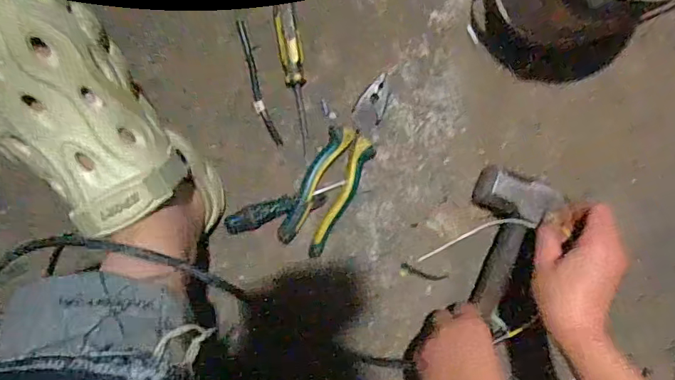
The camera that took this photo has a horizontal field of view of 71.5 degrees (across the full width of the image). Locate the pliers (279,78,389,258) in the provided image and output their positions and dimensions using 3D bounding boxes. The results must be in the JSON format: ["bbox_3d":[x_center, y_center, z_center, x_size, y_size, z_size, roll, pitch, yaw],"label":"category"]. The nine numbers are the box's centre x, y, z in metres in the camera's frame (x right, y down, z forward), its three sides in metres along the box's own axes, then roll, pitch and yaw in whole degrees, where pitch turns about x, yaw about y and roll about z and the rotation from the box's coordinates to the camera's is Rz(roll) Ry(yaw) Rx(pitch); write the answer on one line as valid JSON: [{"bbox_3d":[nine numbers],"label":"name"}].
[{"bbox_3d":[0.003,-0.028,0.478,0.051,0.022,0.190,27,91,-6],"label":"pliers"}]

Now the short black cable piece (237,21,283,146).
[{"bbox_3d":[-0.083,-0.108,0.477,0.015,0.005,0.129,-17,95,-4],"label":"short black cable piece"}]

